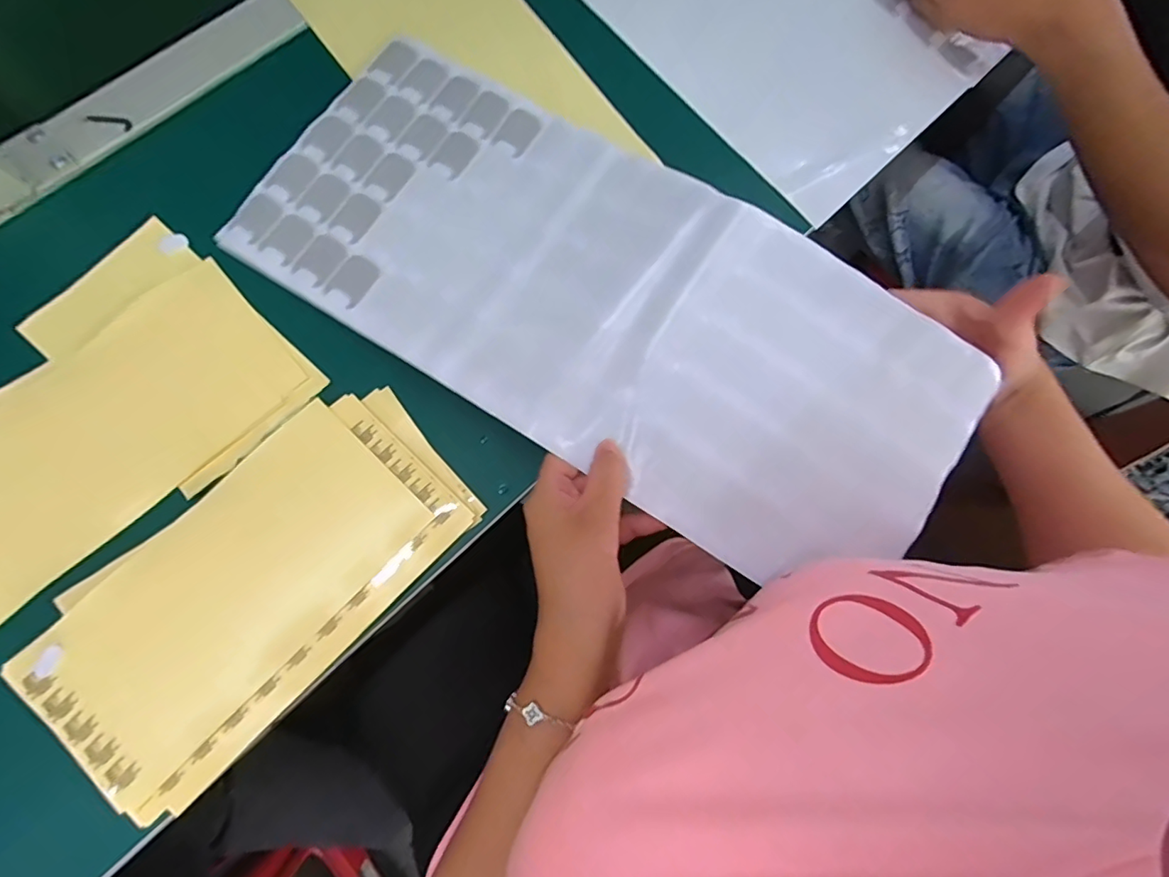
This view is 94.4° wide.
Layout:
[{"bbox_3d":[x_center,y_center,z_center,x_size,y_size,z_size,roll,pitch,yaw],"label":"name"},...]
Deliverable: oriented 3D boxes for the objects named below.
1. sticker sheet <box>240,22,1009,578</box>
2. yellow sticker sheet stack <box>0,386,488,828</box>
[{"bbox_3d":[0.015,-0.087,0.341,0.461,0.033,0.197,30,80,5],"label":"sticker sheet"},{"bbox_3d":[-0.185,0.083,0.313,0.243,0.018,0.127,-40,82,-8],"label":"yellow sticker sheet stack"}]

